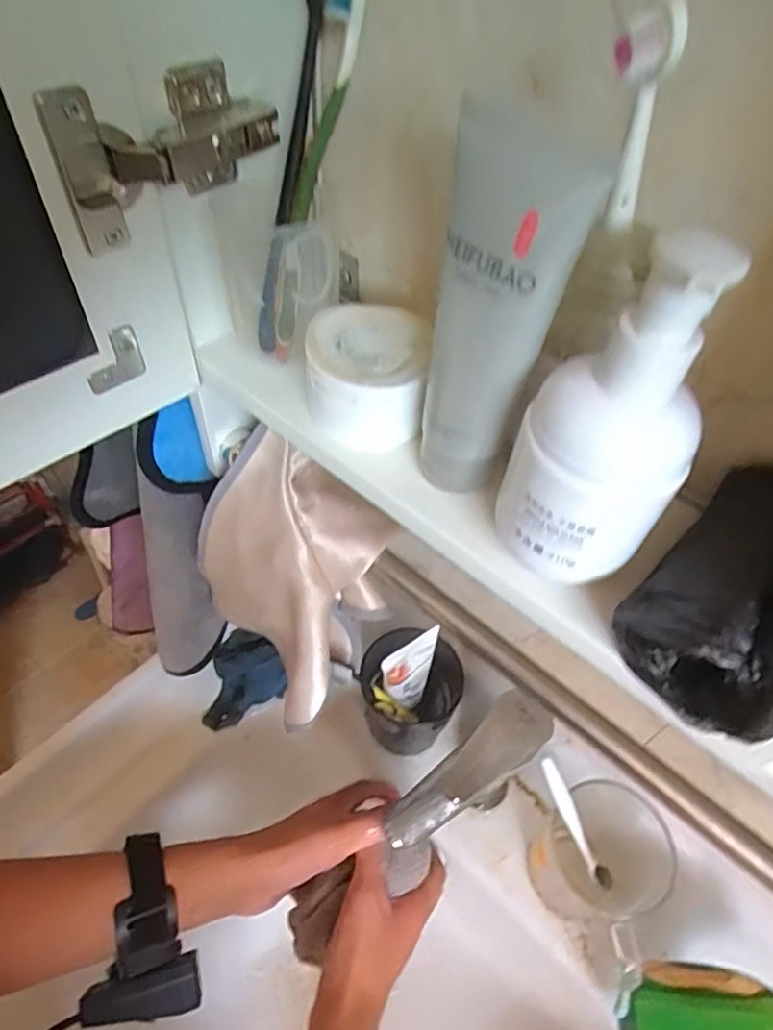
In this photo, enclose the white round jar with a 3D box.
[{"bbox_3d":[-0.009,-0.072,0.298,0.057,0.036,0.069,6,50,1],"label":"white round jar"}]

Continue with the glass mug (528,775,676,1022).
[{"bbox_3d":[0.172,0.278,0.458,0.090,0.120,0.124,-20,54,-20],"label":"glass mug"}]

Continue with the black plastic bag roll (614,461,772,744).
[{"bbox_3d":[0.138,0.027,0.232,0.057,0.051,0.105,33,55,22],"label":"black plastic bag roll"}]

